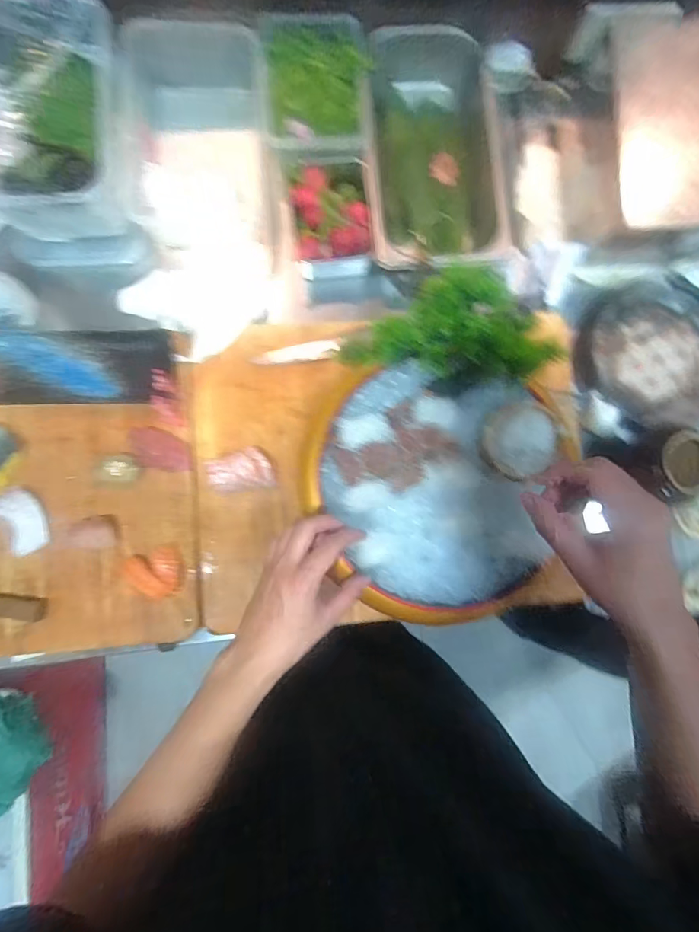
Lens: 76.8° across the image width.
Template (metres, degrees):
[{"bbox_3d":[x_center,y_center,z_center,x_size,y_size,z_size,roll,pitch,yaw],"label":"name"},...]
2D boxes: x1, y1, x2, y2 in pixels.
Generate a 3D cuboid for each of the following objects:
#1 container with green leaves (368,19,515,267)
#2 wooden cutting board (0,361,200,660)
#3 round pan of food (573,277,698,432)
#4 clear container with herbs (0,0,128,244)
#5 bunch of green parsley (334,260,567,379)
[{"bbox_3d":[0.107,-0.418,0.588,0.171,0.072,0.345,-5,86,-3],"label":"container with green leaves"},{"bbox_3d":[-0.435,0.039,0.527,0.498,0.041,0.372,-3,86,-3],"label":"wooden cutting board"},{"bbox_3d":[0.433,-0.151,0.612,0.202,0.055,0.222,0,85,-3],"label":"round pan of food"},{"bbox_3d":[-0.362,-0.412,0.528,0.175,0.099,0.235,-2,86,-3],"label":"clear container with herbs"},{"bbox_3d":[0.113,-0.138,0.455,0.224,0.096,0.077,8,85,-2],"label":"bunch of green parsley"}]

